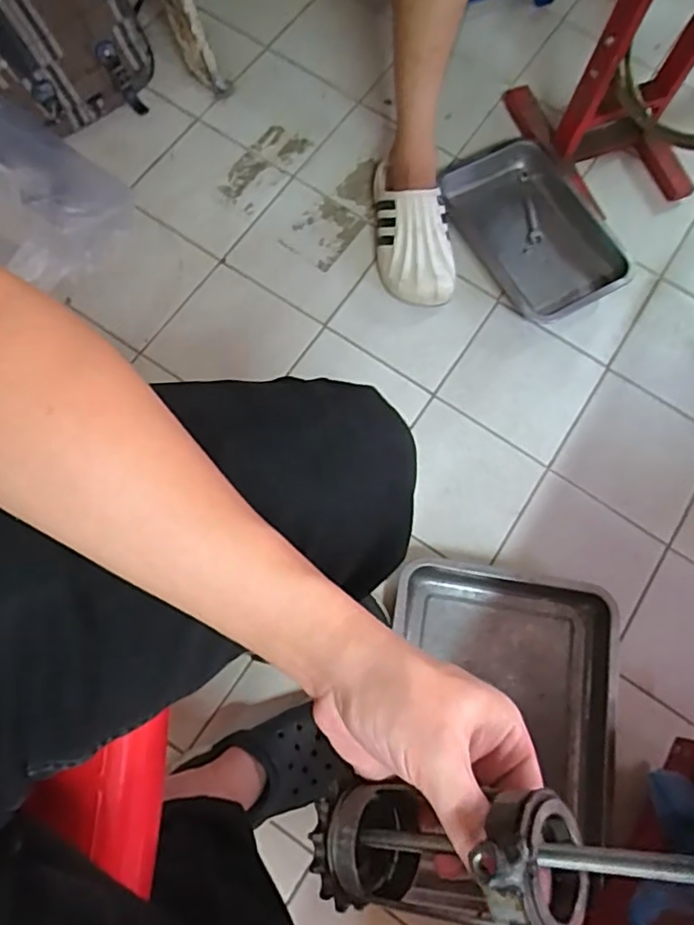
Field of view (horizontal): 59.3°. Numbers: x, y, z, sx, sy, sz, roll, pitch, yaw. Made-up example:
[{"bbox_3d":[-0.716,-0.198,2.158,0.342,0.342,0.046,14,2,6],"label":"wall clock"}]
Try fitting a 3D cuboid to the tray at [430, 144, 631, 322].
[{"bbox_3d":[0.298,-0.371,0.969,0.202,0.038,0.309,-31,79,-8],"label":"tray"}]

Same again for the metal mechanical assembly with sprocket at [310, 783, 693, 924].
[{"bbox_3d":[0.053,0.159,0.238,0.049,0.151,0.056,-2,72,-45],"label":"metal mechanical assembly with sprocket"}]

